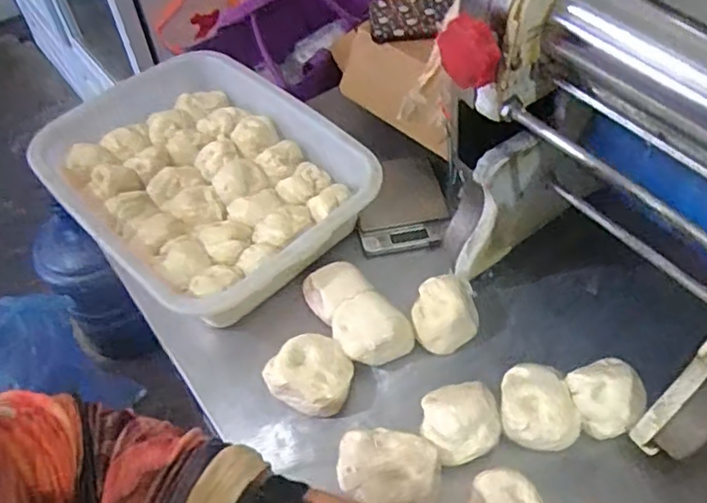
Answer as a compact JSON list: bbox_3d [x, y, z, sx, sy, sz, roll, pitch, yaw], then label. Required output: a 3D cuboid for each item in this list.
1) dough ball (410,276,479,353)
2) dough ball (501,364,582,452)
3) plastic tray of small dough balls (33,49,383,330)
[{"bbox_3d":[0.090,0.060,0.611,0.065,0.046,0.075,8,53,9],"label":"dough ball"},{"bbox_3d":[0.163,0.141,0.562,0.069,0.048,0.075,-1,52,1],"label":"dough ball"},{"bbox_3d":[-0.163,-0.081,0.699,0.279,0.070,0.340,-35,59,-22],"label":"plastic tray of small dough balls"}]

